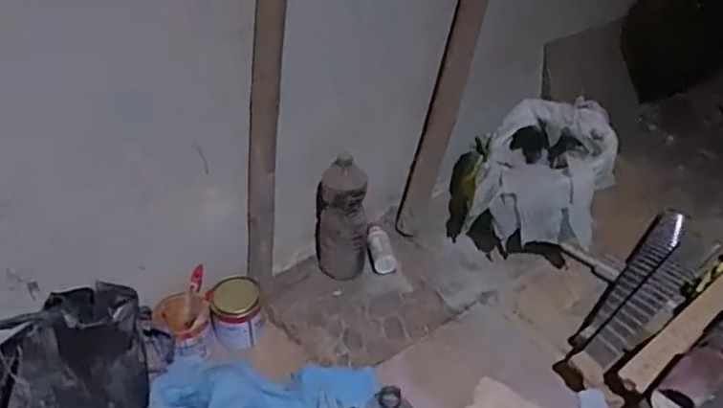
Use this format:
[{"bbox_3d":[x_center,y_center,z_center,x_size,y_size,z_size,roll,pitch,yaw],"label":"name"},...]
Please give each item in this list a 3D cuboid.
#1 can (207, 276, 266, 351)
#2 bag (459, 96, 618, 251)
[{"bbox_3d":[-0.249,0.216,1.266,0.100,0.088,0.111,-7,40,-10],"label":"can"},{"bbox_3d":[0.400,-0.065,1.392,0.271,0.238,0.231,13,41,14],"label":"bag"}]

